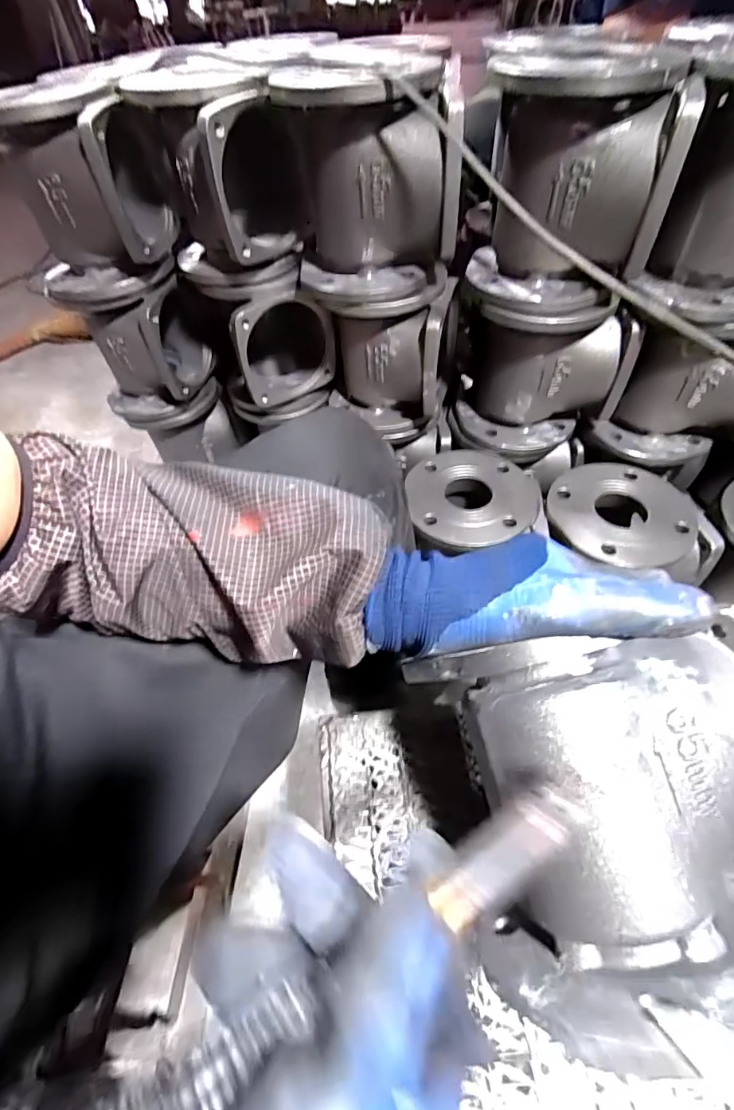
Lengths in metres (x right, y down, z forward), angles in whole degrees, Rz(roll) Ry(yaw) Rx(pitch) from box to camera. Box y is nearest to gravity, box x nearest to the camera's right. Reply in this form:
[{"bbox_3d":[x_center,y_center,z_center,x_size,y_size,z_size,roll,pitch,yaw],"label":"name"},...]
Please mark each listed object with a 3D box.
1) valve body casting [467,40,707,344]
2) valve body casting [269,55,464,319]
[{"bbox_3d":[0.206,-0.388,0.520,0.163,0.217,0.175,-5,51,1],"label":"valve body casting"},{"bbox_3d":[0.004,-0.422,0.565,0.187,0.215,0.161,-5,51,1],"label":"valve body casting"}]

